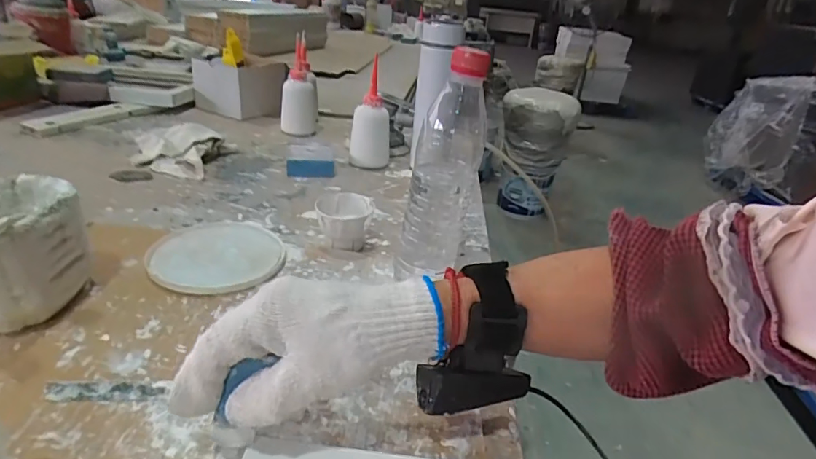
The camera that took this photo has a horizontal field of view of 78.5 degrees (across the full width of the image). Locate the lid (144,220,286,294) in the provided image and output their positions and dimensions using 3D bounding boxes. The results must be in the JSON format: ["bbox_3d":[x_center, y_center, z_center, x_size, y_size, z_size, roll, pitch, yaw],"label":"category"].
[{"bbox_3d":[-0.186,0.025,0.490,0.120,0.017,0.128,2,26,-12],"label":"lid"}]

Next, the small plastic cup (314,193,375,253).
[{"bbox_3d":[-0.070,-0.005,0.552,0.061,0.050,0.063,3,26,-9],"label":"small plastic cup"}]

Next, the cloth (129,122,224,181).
[{"bbox_3d":[-0.340,-0.119,0.738,0.122,0.039,0.148,-5,28,-23],"label":"cloth"}]

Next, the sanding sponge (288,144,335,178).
[{"bbox_3d":[-0.149,-0.107,0.768,0.070,0.029,0.088,1,26,-11],"label":"sanding sponge"}]

